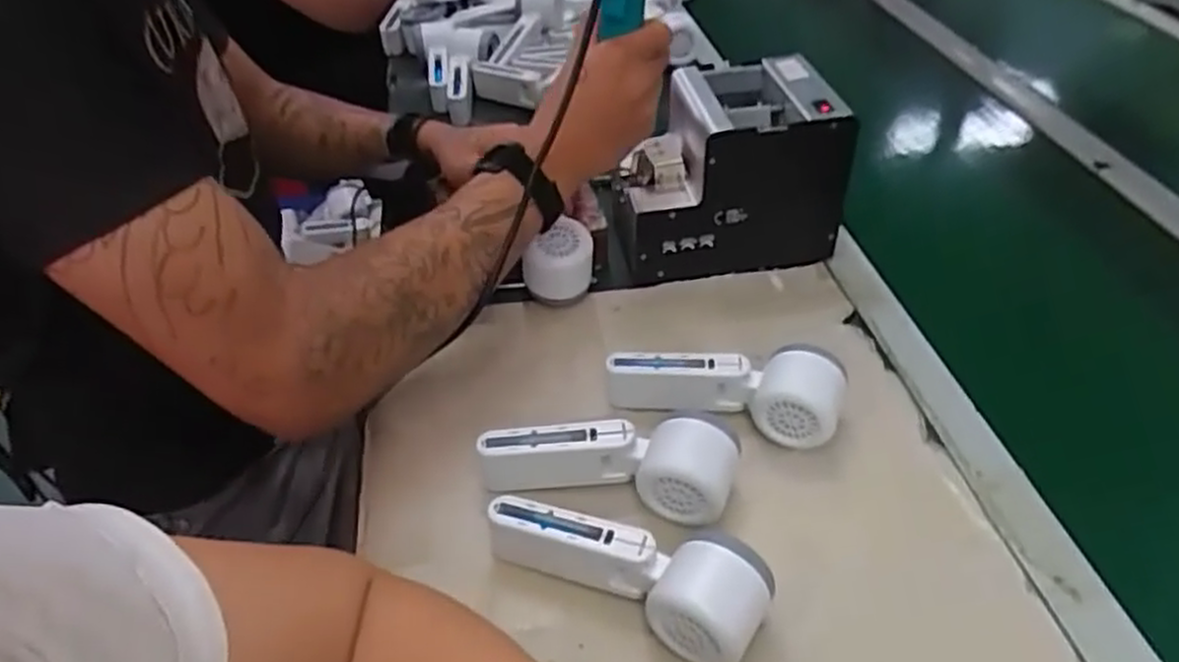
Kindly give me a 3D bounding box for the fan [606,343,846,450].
[{"bbox_3d":[0.096,0.038,0.558,0.162,0.054,0.046,7,43,9],"label":"fan"}]

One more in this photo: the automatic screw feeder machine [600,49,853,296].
[{"bbox_3d":[0.120,-0.142,0.699,0.183,0.153,0.124,-6,42,-5],"label":"automatic screw feeder machine"}]

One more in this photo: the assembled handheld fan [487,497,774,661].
[{"bbox_3d":[0.023,0.134,0.463,0.166,0.054,0.056,21,47,23],"label":"assembled handheld fan"}]

